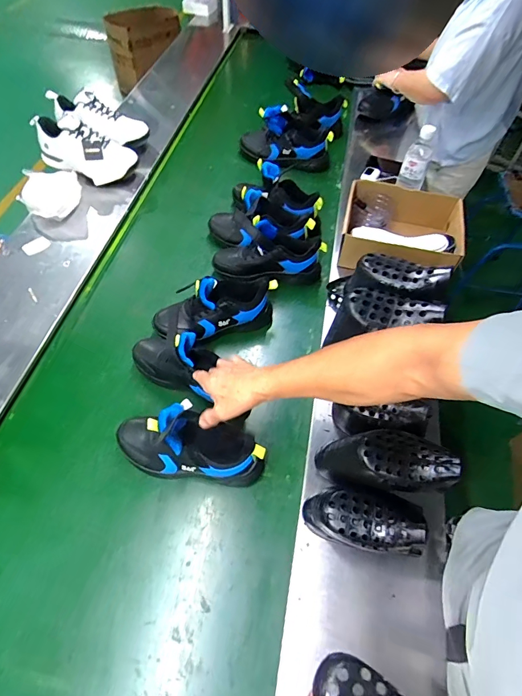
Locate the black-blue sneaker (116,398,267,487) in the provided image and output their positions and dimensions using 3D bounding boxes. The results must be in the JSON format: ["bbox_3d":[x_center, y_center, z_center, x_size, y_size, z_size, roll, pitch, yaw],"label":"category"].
[{"bbox_3d":[-0.126,0.157,0.650,0.254,0.128,0.095,6,57,1],"label":"black-blue sneaker"}]

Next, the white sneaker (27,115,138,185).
[{"bbox_3d":[-0.502,-0.552,1.083,0.272,0.129,0.118,12,57,5],"label":"white sneaker"}]

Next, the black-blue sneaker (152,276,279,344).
[{"bbox_3d":[-0.098,-0.091,0.822,0.262,0.130,0.089,-13,59,-11],"label":"black-blue sneaker"}]

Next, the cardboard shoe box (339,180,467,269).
[{"bbox_3d":[0.328,-0.275,0.920,0.265,0.099,0.236,11,56,7],"label":"cardboard shoe box"}]

